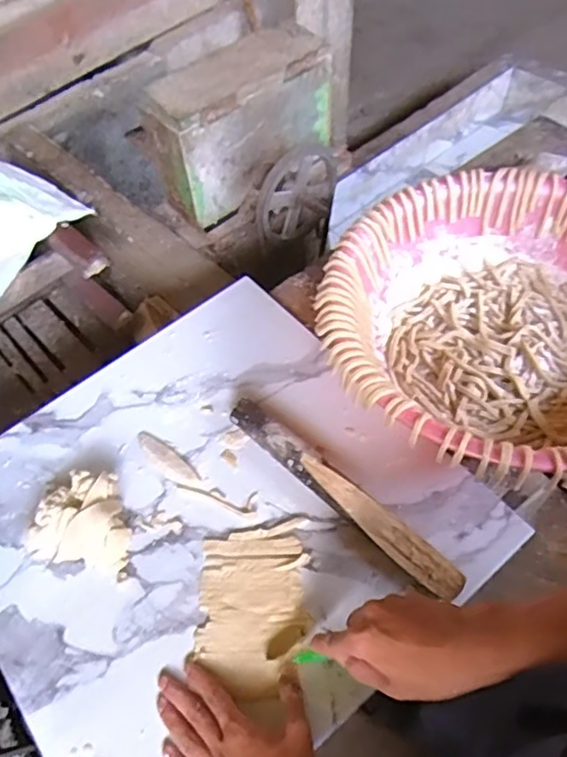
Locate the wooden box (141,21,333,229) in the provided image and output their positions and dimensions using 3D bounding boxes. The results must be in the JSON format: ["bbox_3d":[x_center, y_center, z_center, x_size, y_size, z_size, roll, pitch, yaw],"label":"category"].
[{"bbox_3d":[-0.082,-0.494,1.161,0.163,0.225,0.348,36,64,24],"label":"wooden box"}]

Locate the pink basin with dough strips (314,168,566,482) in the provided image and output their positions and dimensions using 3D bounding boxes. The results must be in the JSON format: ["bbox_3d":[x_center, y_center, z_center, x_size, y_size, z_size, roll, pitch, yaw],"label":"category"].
[{"bbox_3d":[0.259,-0.060,0.702,0.407,0.118,0.400,-1,55,2],"label":"pink basin with dough strips"}]

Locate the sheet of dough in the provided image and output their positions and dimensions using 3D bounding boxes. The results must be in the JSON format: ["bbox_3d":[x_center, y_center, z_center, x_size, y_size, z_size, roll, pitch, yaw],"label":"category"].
[{"bbox_3d":[-0.032,0.225,0.601,0.106,0.007,0.166,-2,55,7],"label":"sheet of dough"}]

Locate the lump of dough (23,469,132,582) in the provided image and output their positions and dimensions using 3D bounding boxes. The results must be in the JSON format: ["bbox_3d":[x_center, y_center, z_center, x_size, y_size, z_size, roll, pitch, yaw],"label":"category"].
[{"bbox_3d":[-0.213,0.150,0.648,0.110,0.043,0.097,8,56,8],"label":"lump of dough"}]

